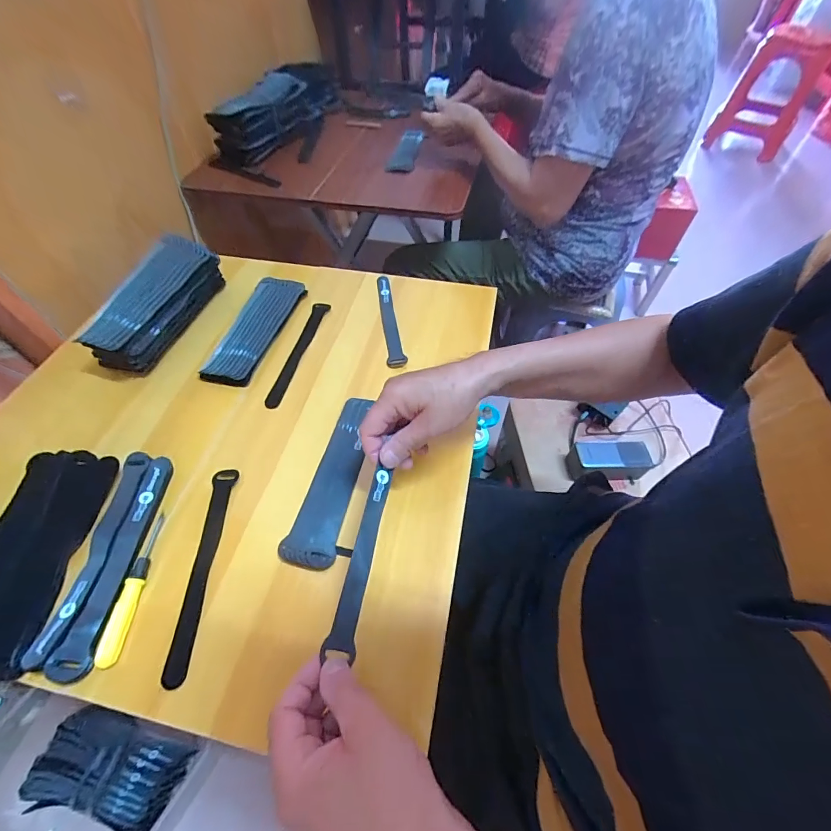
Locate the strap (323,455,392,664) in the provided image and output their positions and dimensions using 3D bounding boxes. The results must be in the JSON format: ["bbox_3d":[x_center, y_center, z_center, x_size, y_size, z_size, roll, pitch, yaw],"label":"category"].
[{"bbox_3d":[-0.044,0.117,0.337,0.021,0.014,0.152,9,57,7],"label":"strap"}]

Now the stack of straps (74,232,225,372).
[{"bbox_3d":[-0.352,-0.151,0.543,0.069,0.090,0.205,16,56,12],"label":"stack of straps"}]

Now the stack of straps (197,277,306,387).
[{"bbox_3d":[-0.225,-0.123,0.561,0.073,0.023,0.200,10,55,8],"label":"stack of straps"}]

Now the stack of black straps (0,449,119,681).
[{"bbox_3d":[-0.370,0.126,0.375,0.102,0.018,0.201,2,54,3],"label":"stack of black straps"}]

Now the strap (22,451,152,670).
[{"bbox_3d":[-0.301,0.121,0.374,0.026,0.008,0.195,0,54,1],"label":"strap"}]

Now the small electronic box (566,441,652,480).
[{"bbox_3d":[0.345,0.077,0.708,0.132,0.059,0.060,-3,54,-1],"label":"small electronic box"}]

